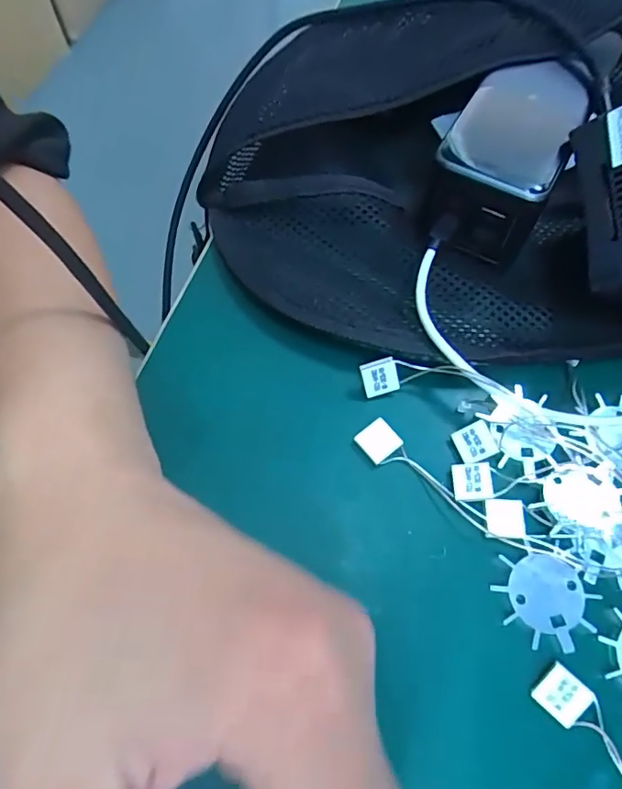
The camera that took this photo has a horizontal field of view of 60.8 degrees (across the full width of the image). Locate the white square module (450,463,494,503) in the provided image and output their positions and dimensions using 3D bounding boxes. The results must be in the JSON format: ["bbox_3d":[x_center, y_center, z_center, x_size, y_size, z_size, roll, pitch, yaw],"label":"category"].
[{"bbox_3d":[0.068,0.037,0.222,0.015,0.004,0.016,3,66,0],"label":"white square module"}]

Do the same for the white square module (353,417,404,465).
[{"bbox_3d":[0.029,0.020,0.230,0.016,0.004,0.016,-38,77,0],"label":"white square module"}]

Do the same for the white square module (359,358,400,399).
[{"bbox_3d":[0.031,-0.007,0.237,0.015,0.017,0.004,-16,30,1],"label":"white square module"}]

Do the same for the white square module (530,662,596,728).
[{"bbox_3d":[0.090,0.108,0.190,0.017,0.004,0.016,42,97,14],"label":"white square module"}]

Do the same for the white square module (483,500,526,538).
[{"bbox_3d":[0.080,0.051,0.217,0.016,0.004,0.014,0,66,-2],"label":"white square module"}]

